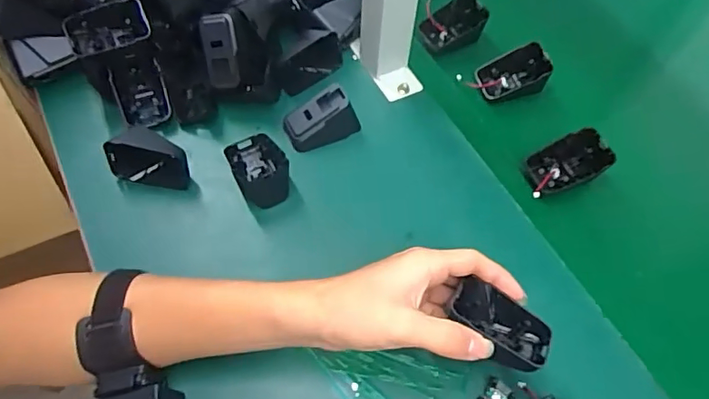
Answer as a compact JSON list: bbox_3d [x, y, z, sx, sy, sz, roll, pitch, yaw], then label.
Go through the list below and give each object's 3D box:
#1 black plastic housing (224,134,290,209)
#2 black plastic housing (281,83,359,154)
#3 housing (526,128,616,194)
[{"bbox_3d":[-0.088,-0.032,0.479,0.044,0.039,0.073,-26,63,-15],"label":"black plastic housing"},{"bbox_3d":[-0.032,-0.078,0.508,0.068,0.034,0.036,-28,64,-16],"label":"black plastic housing"},{"bbox_3d":[0.200,-0.034,0.498,0.072,0.033,0.046,-20,62,-12],"label":"housing"}]

